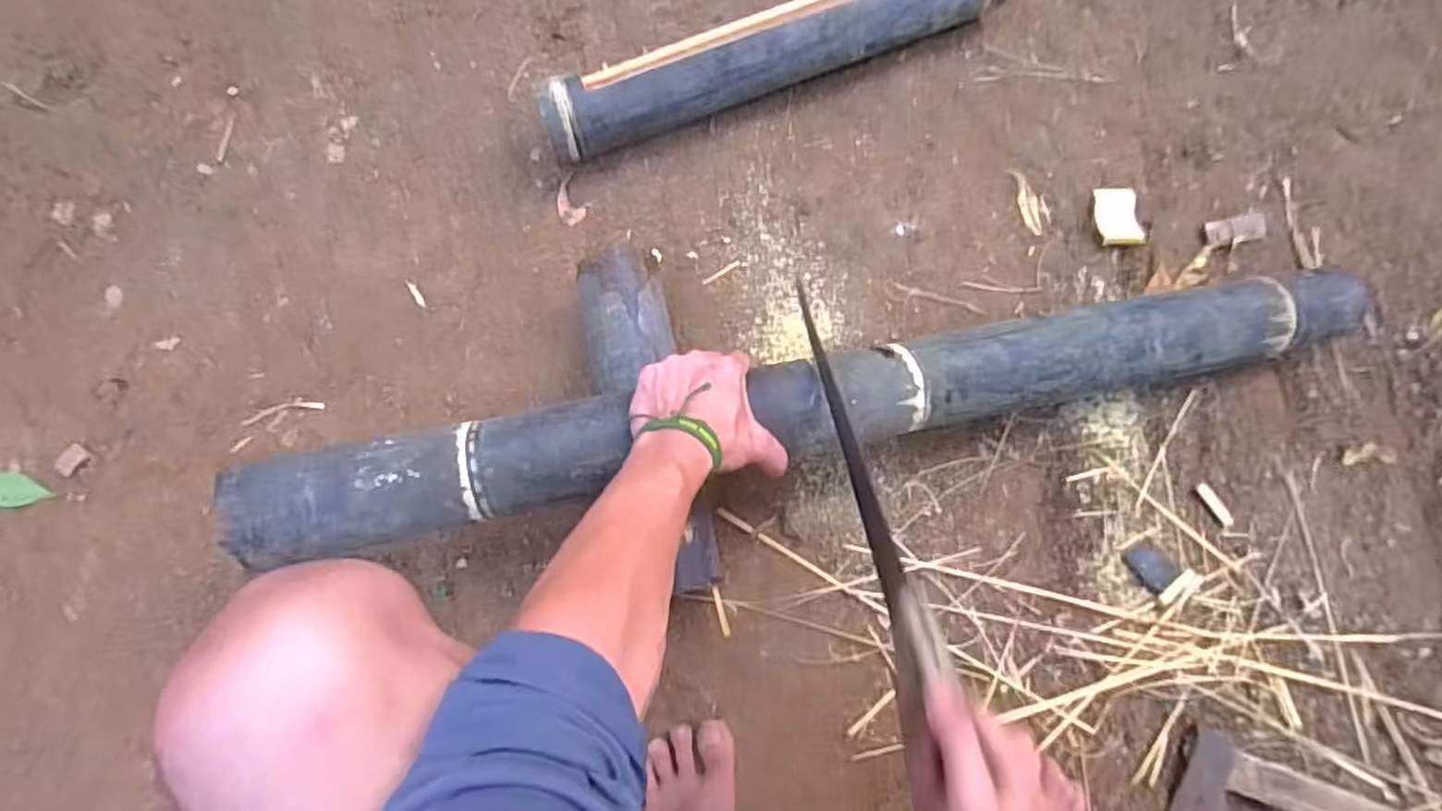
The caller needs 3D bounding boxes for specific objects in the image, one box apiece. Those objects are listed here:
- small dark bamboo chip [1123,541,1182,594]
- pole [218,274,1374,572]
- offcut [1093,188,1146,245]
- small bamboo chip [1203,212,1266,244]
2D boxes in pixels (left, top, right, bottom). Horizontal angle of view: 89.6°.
[{"bbox_3d":[0.411,0.152,0.692,0.036,0.005,0.046,-36,82,-7],"label":"small dark bamboo chip"},{"bbox_3d":[0.112,-0.003,0.619,0.960,0.073,0.079,-11,80,-10],"label":"pole"},{"bbox_3d":[0.416,-0.197,0.761,0.046,0.018,0.060,-3,80,-1],"label":"offcut"},{"bbox_3d":[0.540,-0.185,0.757,0.064,0.014,0.027,-10,80,-3],"label":"small bamboo chip"}]

